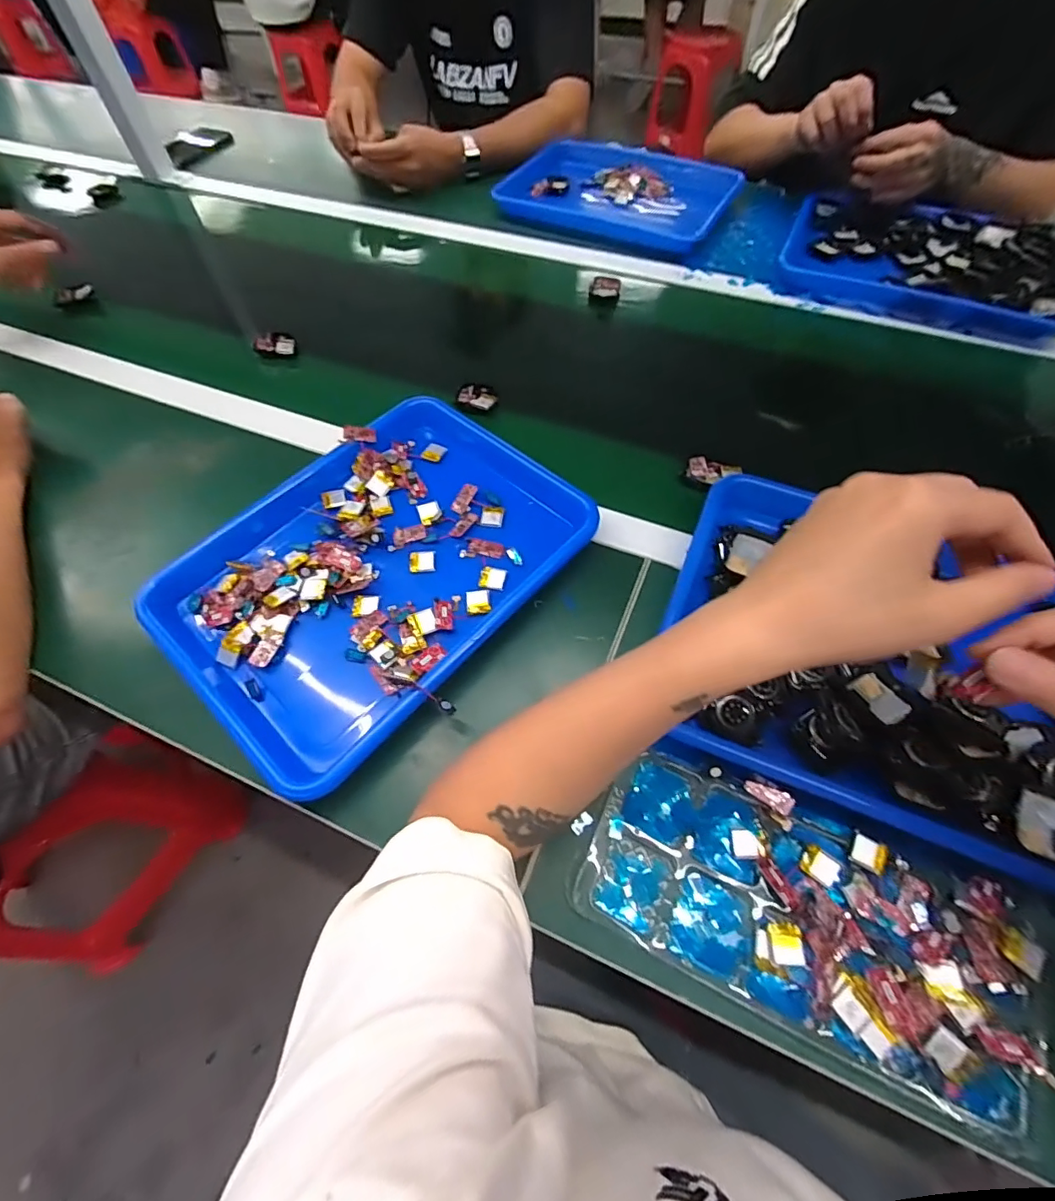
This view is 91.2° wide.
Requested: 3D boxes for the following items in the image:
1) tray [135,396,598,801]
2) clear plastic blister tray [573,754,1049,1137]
[{"bbox_3d":[-0.124,-0.033,0.437,0.250,0.038,0.329,37,67,20],"label":"tray"},{"bbox_3d":[0.161,0.186,0.314,0.241,0.028,0.111,22,63,14],"label":"clear plastic blister tray"}]

